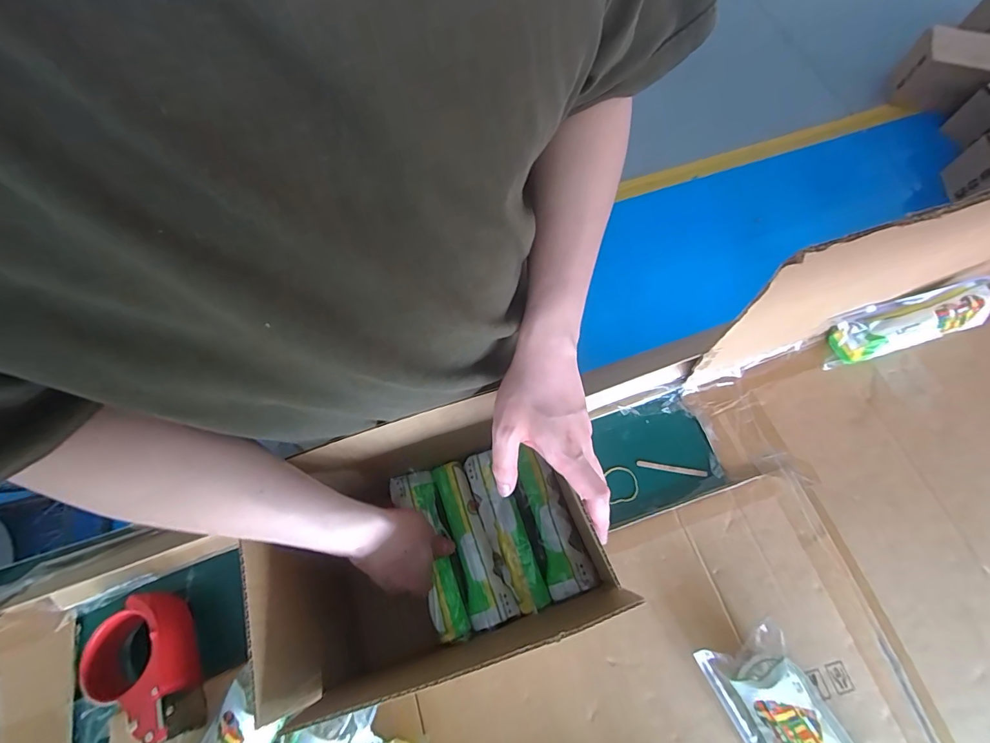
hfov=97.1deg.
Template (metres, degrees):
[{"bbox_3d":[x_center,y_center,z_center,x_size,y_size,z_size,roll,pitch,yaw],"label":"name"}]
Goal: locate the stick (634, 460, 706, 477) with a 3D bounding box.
[{"bbox_3d":[0.214,0.118,0.531,0.082,0.004,0.008,8,70,5],"label":"stick"}]

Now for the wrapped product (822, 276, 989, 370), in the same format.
[{"bbox_3d":[0.509,-0.060,0.538,0.212,0.058,0.057,-16,71,-3],"label":"wrapped product"}]

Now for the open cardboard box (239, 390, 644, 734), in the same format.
[{"bbox_3d":[-0.047,0.157,0.413,0.267,0.177,0.204,-18,73,-4],"label":"open cardboard box"}]

